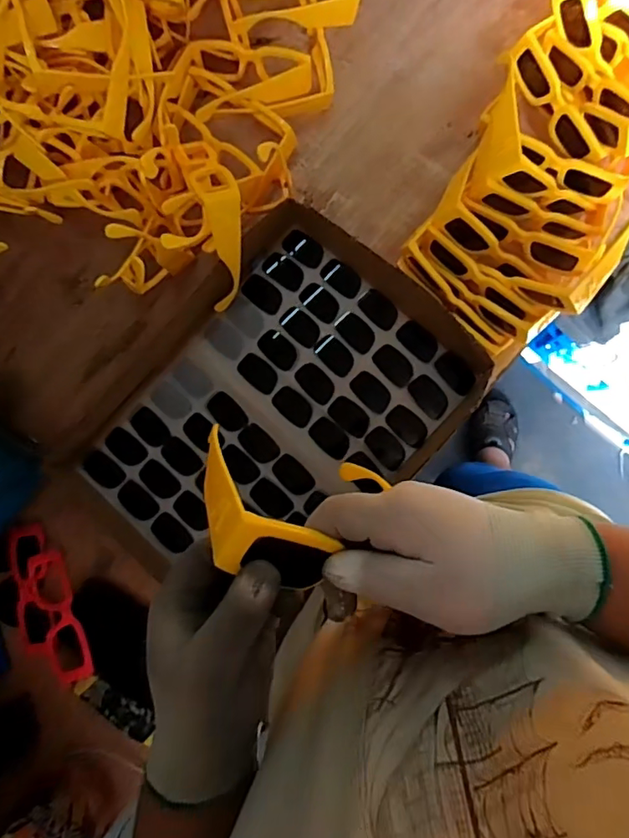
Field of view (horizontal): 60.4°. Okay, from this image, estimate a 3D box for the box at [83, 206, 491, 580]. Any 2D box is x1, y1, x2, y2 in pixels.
[{"bbox_3d":[-0.041,-0.001,0.610,0.311,0.052,0.415,38,90,5],"label":"box"}]

